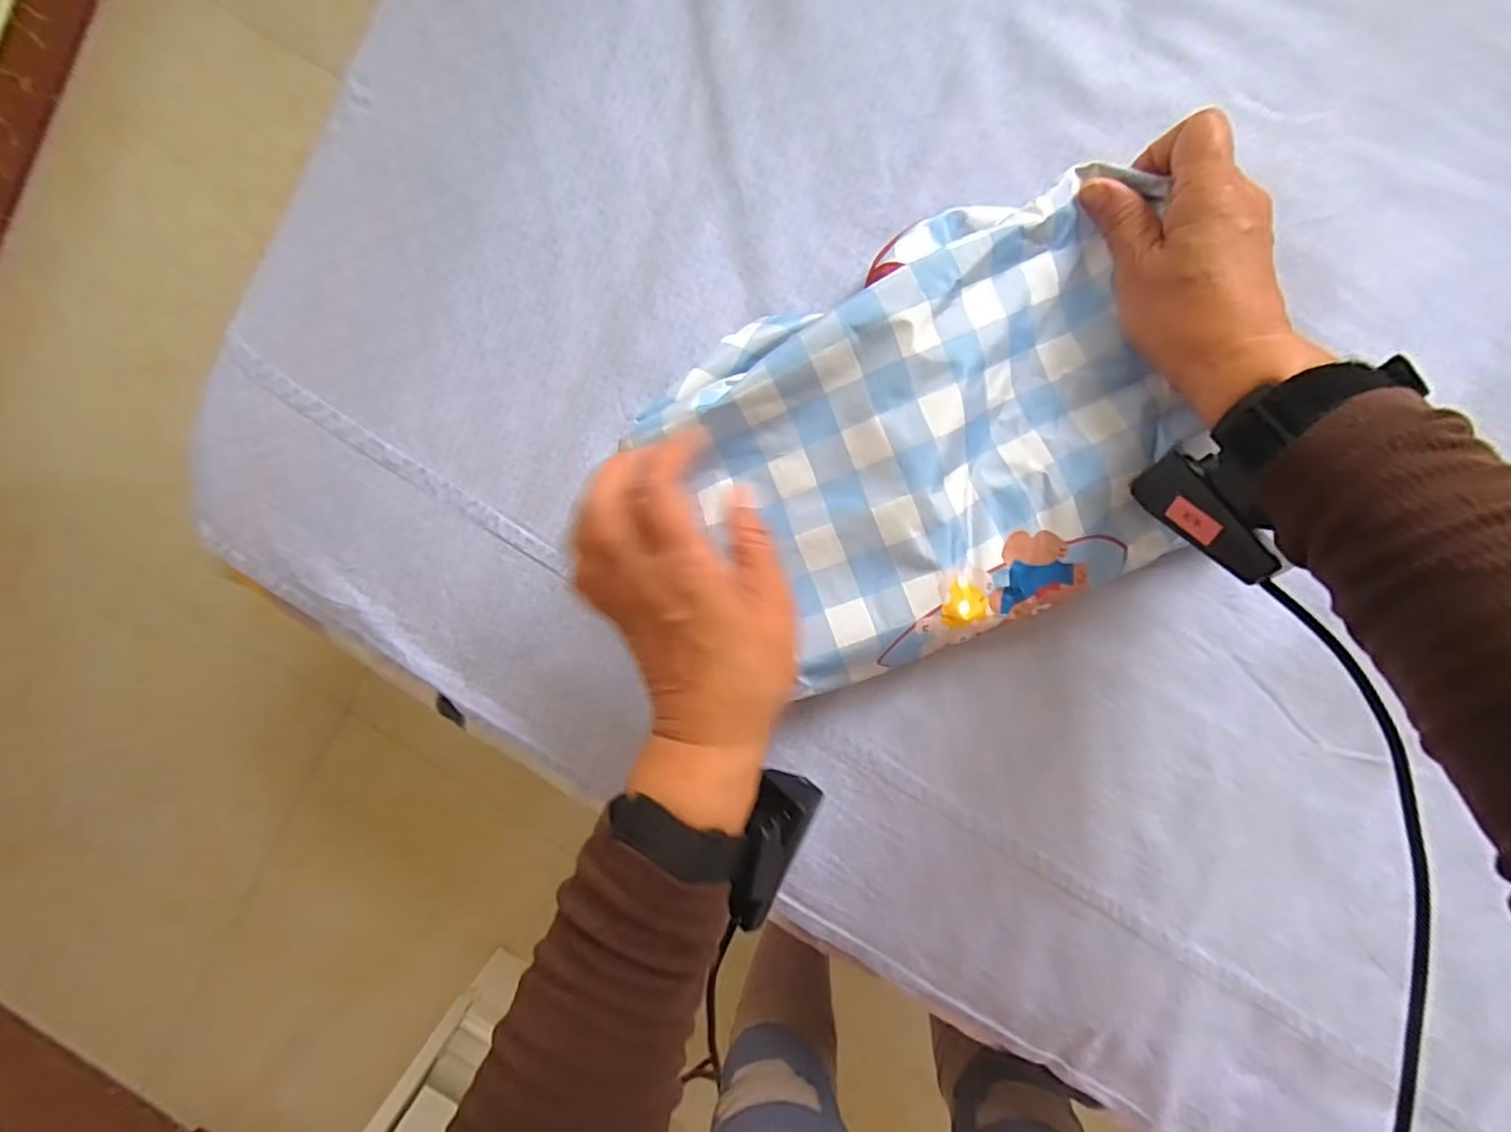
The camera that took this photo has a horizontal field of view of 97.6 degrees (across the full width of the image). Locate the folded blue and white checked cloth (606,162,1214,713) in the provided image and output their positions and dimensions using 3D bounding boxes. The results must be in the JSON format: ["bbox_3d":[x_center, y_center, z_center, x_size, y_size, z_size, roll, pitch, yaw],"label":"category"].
[{"bbox_3d":[0.093,-0.062,0.343,0.236,0.046,0.202,-27,94,7],"label":"folded blue and white checked cloth"}]

